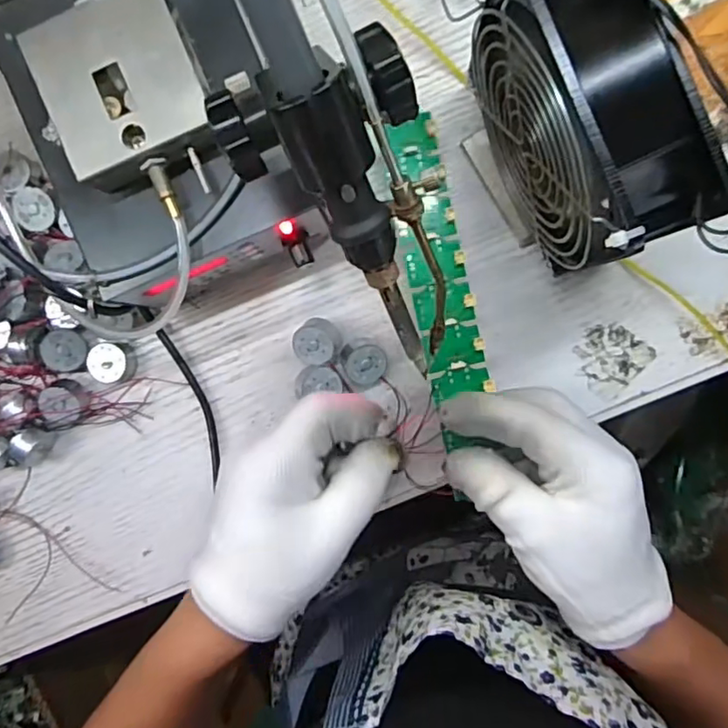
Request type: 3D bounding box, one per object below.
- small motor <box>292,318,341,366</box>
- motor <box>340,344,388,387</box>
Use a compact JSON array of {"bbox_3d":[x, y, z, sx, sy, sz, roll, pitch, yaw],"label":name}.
[{"bbox_3d":[-0.026,-0.013,0.330,0.025,0.017,0.026,-3,94,3],"label":"small motor"},{"bbox_3d":[0.000,0.000,0.328,0.024,0.018,0.022,0,94,3],"label":"motor"}]

